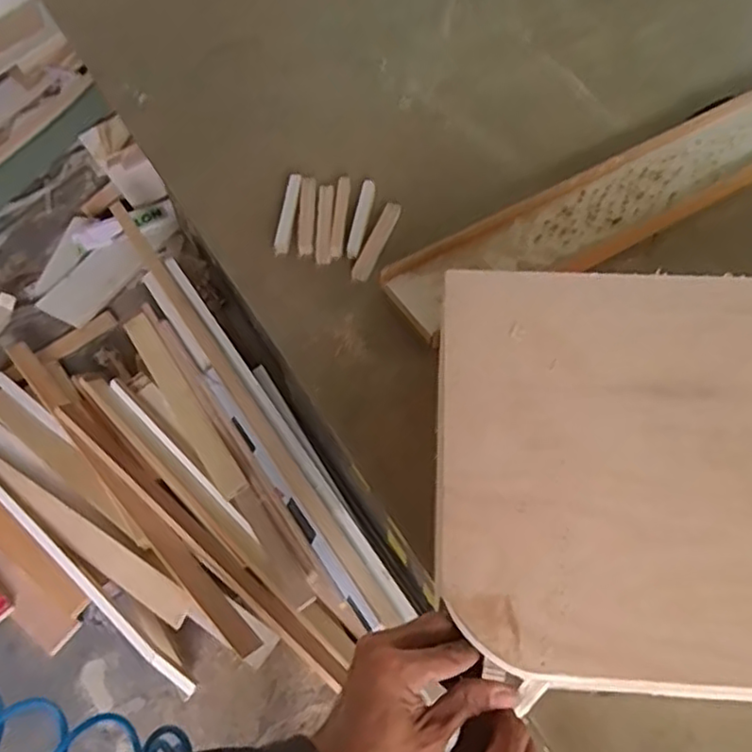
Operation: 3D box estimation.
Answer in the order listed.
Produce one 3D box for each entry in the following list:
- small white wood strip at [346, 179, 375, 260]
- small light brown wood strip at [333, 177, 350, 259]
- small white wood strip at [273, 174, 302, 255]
[{"bbox_3d":[-0.018,-0.202,0.849,0.018,0.005,0.131,8,58,8],"label":"small white wood strip"},{"bbox_3d":[-0.044,-0.203,0.855,0.018,0.013,0.131,1,57,4],"label":"small light brown wood strip"},{"bbox_3d":[-0.112,-0.210,0.859,0.020,0.012,0.124,3,57,5],"label":"small white wood strip"}]

